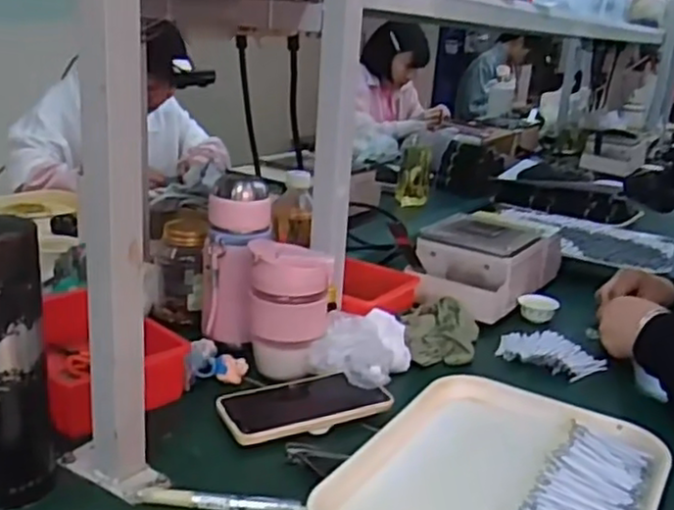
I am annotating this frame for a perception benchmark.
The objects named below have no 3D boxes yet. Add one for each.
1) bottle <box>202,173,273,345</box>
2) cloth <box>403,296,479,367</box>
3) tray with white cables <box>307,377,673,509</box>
[{"bbox_3d":[-0.116,0.009,0.791,0.074,0.174,0.083,9,18,12],"label":"bottle"},{"bbox_3d":[0.130,0.093,0.885,0.089,0.033,0.136,9,18,12],"label":"cloth"},{"bbox_3d":[0.139,0.186,0.591,0.229,0.019,0.283,14,20,27],"label":"tray with white cables"}]

